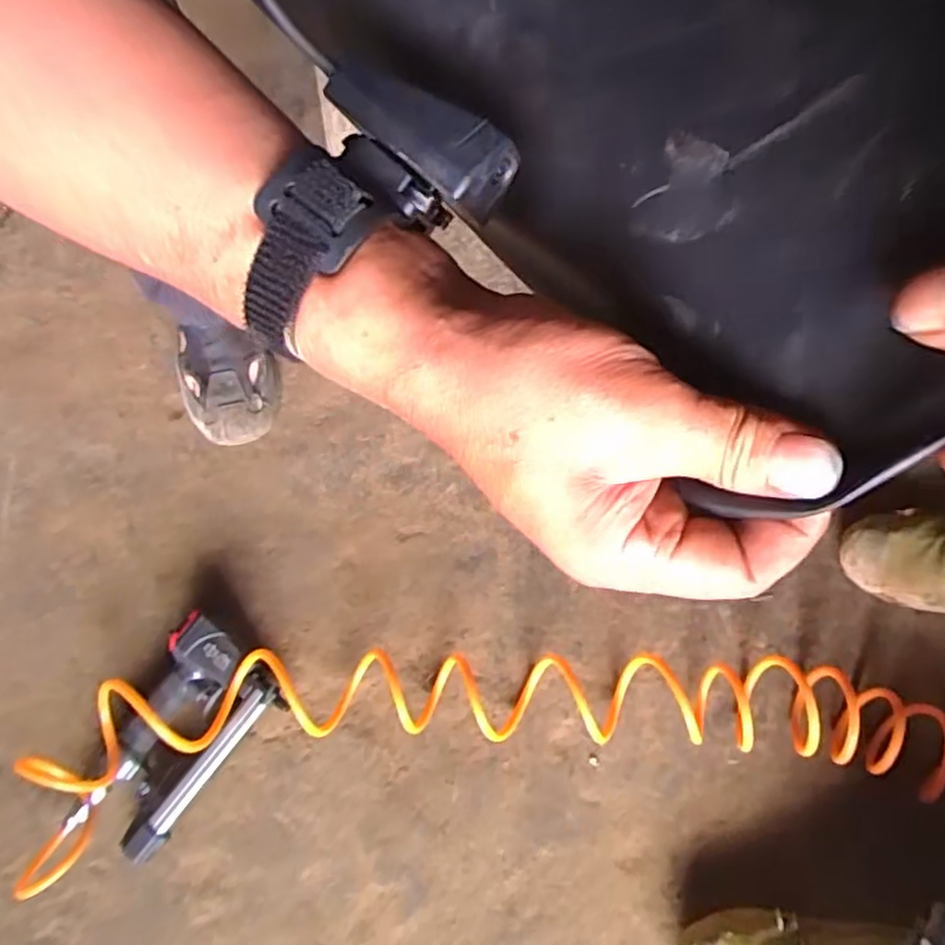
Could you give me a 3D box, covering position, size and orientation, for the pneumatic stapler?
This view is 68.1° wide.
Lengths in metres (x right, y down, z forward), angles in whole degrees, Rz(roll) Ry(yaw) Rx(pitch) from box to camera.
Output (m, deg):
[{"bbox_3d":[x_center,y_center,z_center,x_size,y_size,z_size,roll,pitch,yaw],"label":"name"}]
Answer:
[{"bbox_3d":[-0.297,0.257,0.703,0.130,0.057,0.193,39,77,17],"label":"pneumatic stapler"}]

